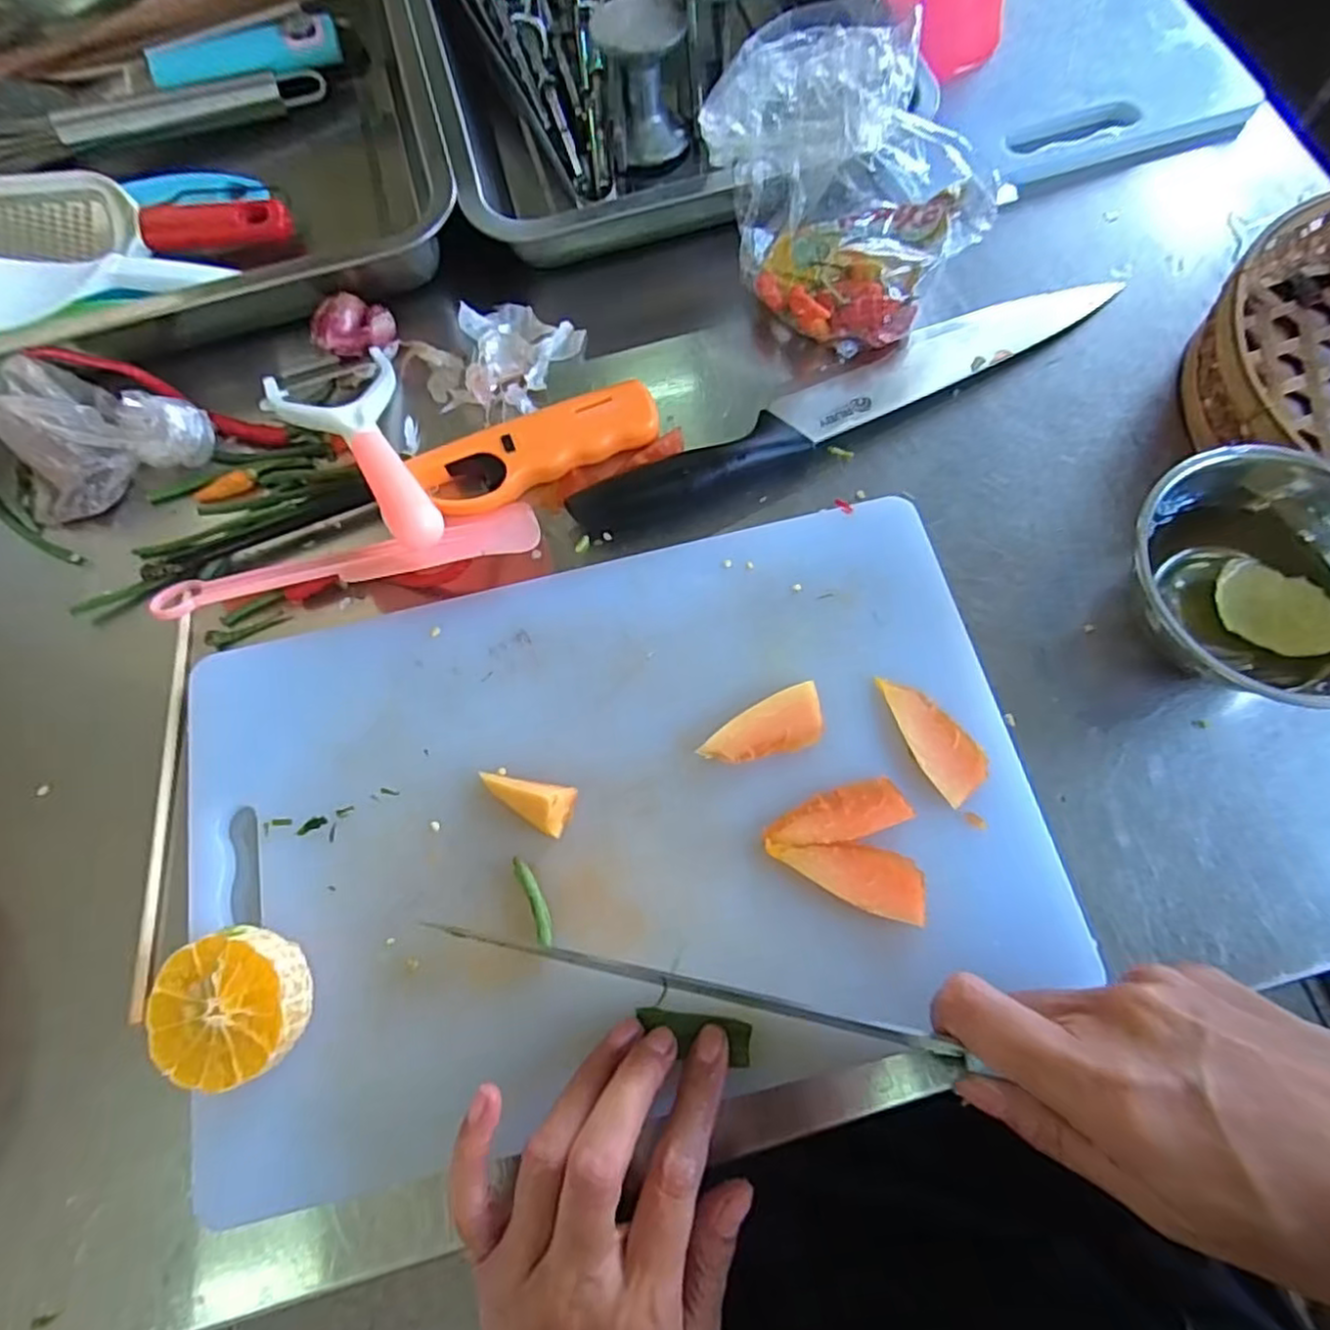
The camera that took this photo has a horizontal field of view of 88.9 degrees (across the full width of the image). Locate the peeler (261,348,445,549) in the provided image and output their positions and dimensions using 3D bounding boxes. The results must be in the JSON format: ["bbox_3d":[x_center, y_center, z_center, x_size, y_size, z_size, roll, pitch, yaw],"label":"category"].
[{"bbox_3d":[-0.145,-0.109,0.337,0.064,0.020,0.144,-35,60,-9],"label":"peeler"}]

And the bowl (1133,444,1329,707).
[{"bbox_3d":[0.247,-0.032,0.286,0.110,0.054,0.104,-1,72,3],"label":"bowl"}]

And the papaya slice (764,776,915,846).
[{"bbox_3d":[0.071,0.062,0.278,0.058,0.005,0.020,-15,73,-3],"label":"papaya slice"}]

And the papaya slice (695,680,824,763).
[{"bbox_3d":[0.041,0.027,0.292,0.054,0.005,0.026,-15,73,-3],"label":"papaya slice"}]

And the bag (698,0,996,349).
[{"bbox_3d":[0.090,-0.251,0.348,0.113,0.070,0.147,-24,73,-5],"label":"bag"}]

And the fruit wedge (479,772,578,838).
[{"bbox_3d":[-0.059,0.055,0.284,0.041,0.015,0.020,19,74,7],"label":"fruit wedge"}]

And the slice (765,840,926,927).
[{"bbox_3d":[0.072,0.082,0.270,0.061,0.007,0.024,16,73,6],"label":"slice"}]

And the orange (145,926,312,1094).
[{"bbox_3d":[-0.161,0.128,0.258,0.051,0.030,0.051,-9,72,-2],"label":"orange"}]

